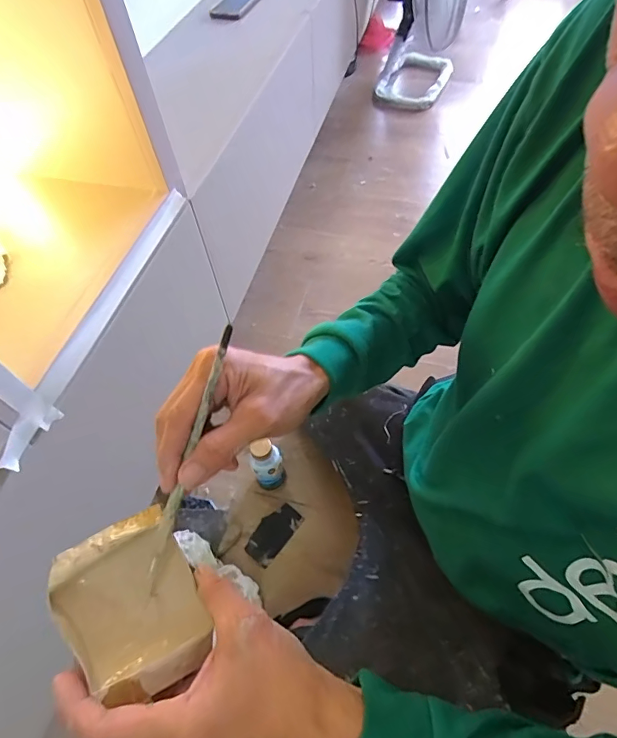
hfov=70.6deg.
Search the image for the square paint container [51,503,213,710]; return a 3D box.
[{"bbox_3d":[-0.114,0.153,0.281,0.080,0.033,0.100,-28,59,-14],"label":"square paint container"}]

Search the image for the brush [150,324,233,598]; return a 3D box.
[{"bbox_3d":[-0.077,0.060,0.277,0.008,0.010,0.181,21,97,17],"label":"brush"}]

